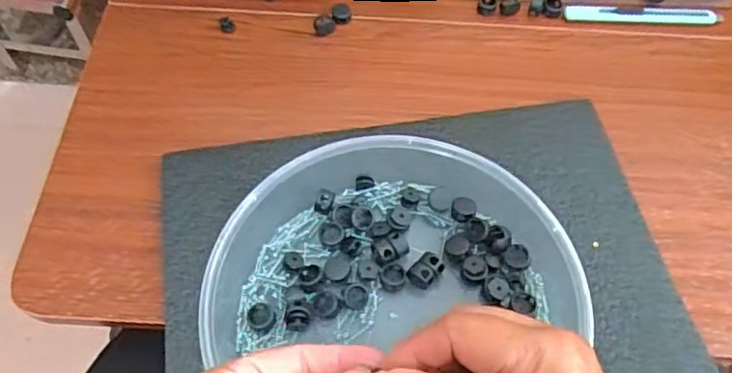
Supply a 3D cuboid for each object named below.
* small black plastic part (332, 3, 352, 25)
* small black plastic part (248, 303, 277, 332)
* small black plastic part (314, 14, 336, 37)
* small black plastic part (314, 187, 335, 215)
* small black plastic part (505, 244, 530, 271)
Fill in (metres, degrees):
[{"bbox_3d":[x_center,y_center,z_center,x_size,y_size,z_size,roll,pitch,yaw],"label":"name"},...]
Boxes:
[{"bbox_3d":[-0.022,-0.158,0.563,0.018,0.012,0.019,-2,62,-2],"label":"small black plastic part"},{"bbox_3d":[-0.064,0.080,0.384,0.017,0.004,0.017,0,62,-1],"label":"small black plastic part"},{"bbox_3d":[-0.037,-0.143,0.553,0.018,0.012,0.015,-2,62,-2],"label":"small black plastic part"},{"bbox_3d":[-0.029,0.011,0.442,0.013,0.005,0.018,12,63,5],"label":"small black plastic part"},{"bbox_3d":[0.100,0.046,0.410,0.016,0.004,0.018,-5,62,-4],"label":"small black plastic part"}]

